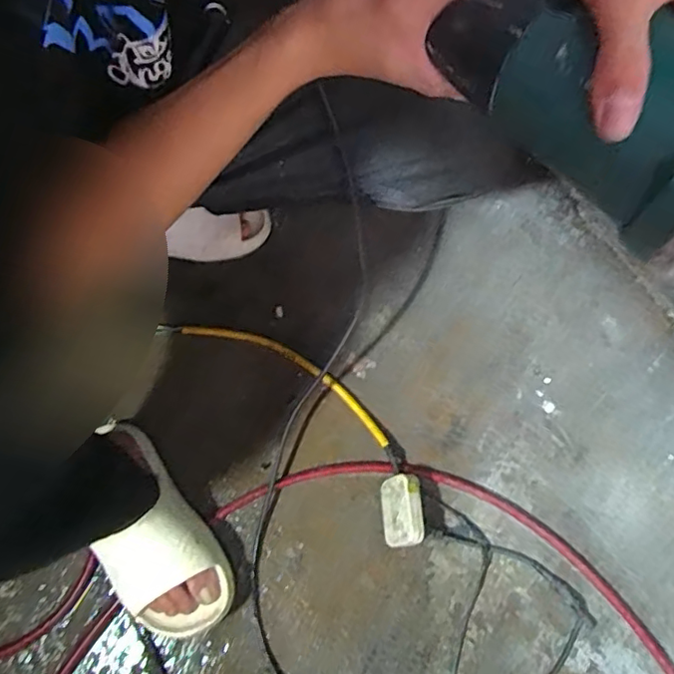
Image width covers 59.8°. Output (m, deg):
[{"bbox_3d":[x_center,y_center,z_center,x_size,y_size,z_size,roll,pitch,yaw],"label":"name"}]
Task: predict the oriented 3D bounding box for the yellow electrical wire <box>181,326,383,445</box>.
[{"bbox_3d":[-0.062,0.045,0.781,0.309,0.009,0.051,29,76,7],"label":"yellow electrical wire"}]

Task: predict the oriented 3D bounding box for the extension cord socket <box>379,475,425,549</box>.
[{"bbox_3d":[0.078,0.211,0.712,0.043,0.063,0.081,-4,75,-3],"label":"extension cord socket"}]

